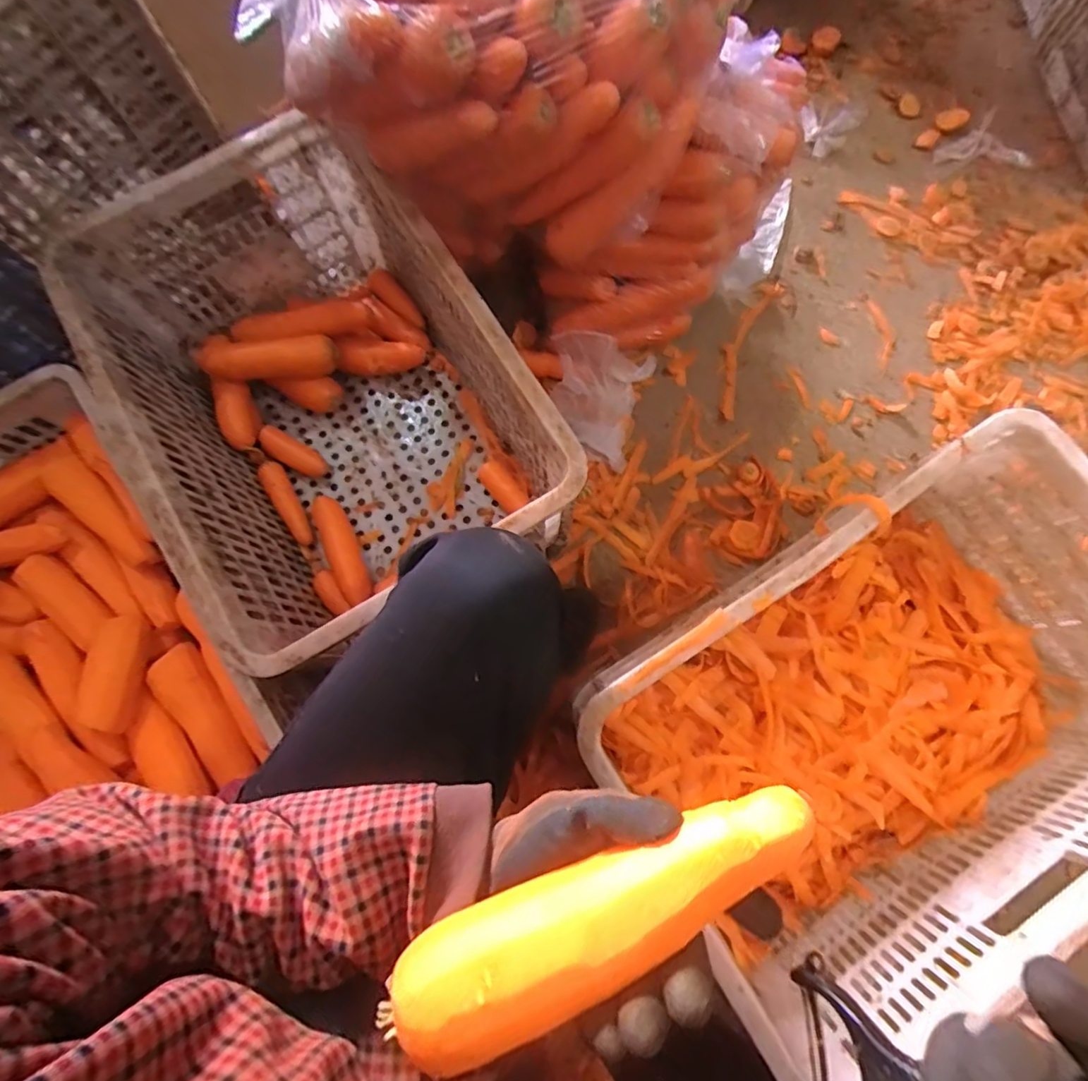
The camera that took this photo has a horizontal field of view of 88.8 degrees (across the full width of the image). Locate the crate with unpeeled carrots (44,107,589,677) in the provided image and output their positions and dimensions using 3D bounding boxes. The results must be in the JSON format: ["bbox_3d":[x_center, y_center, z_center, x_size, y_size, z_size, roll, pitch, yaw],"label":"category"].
[{"bbox_3d":[-0.253,-0.166,0.668,0.369,0.271,0.560,-32,80,-6],"label":"crate with unpeeled carrots"}]

